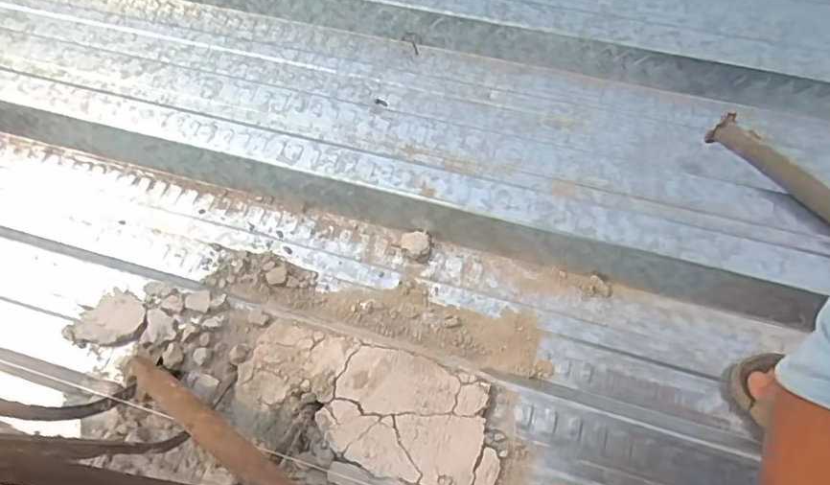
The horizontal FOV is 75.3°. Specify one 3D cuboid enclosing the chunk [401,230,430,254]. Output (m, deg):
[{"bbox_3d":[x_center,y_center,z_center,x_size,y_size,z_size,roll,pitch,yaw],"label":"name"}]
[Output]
[{"bbox_3d":[0.001,0.001,0.720,0.038,0.014,0.033,-4,65,2],"label":"chunk"}]

